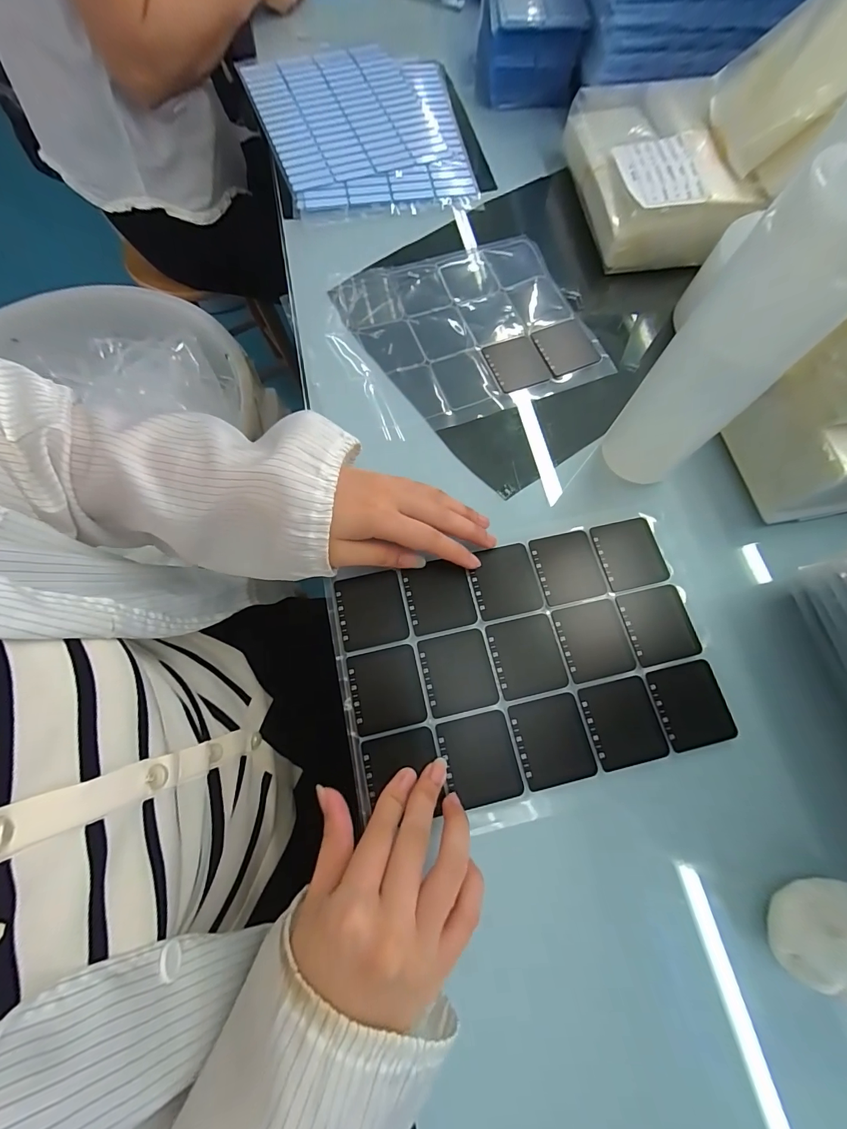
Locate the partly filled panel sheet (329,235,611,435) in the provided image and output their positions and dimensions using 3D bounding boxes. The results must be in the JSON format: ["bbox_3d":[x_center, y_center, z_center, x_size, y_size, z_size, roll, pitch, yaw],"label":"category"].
[{"bbox_3d":[0.036,-0.229,0.397,0.227,0.010,0.196,-20,73,-7],"label":"partly filled panel sheet"}]

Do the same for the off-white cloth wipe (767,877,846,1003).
[{"bbox_3d":[0.236,0.212,0.231,0.041,0.036,0.058,23,73,7],"label":"off-white cloth wipe"}]

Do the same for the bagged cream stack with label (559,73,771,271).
[{"bbox_3d":[0.232,-0.410,0.427,0.121,0.065,0.215,-5,72,-2],"label":"bagged cream stack with label"}]

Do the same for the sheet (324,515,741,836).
[{"bbox_3d":[0.074,0.073,0.299,0.264,0.004,0.183,-11,72,-4],"label":"sheet"}]

